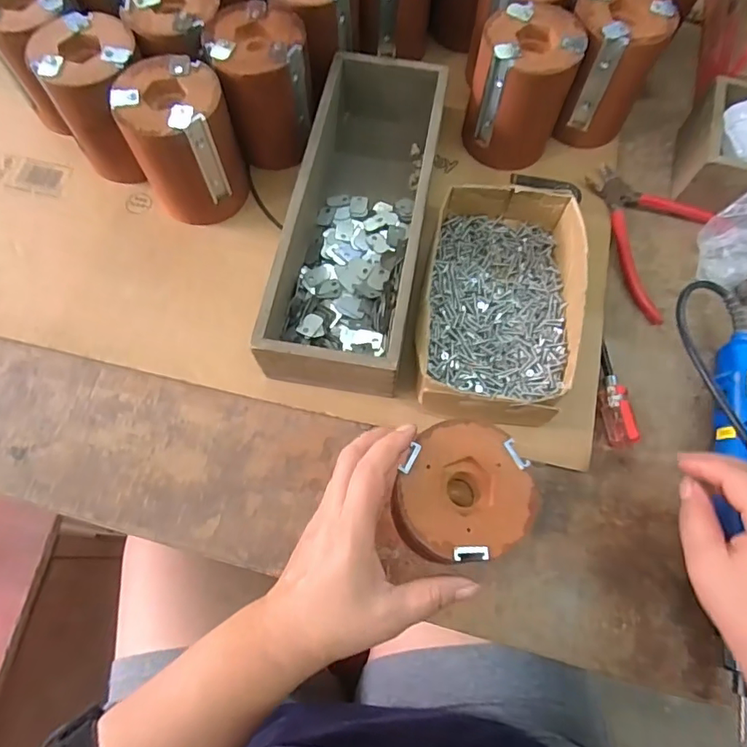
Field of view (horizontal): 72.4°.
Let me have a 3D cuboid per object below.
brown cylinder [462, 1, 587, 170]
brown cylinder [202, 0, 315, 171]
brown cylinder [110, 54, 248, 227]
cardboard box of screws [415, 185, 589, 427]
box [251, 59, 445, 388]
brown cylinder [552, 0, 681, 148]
[{"bbox_3d":[0.125,-0.239,0.435,0.076,0.099,0.075,0,71,0],"label":"brown cylinder"},{"bbox_3d":[-0.089,-0.237,0.432,0.075,0.093,0.090,-12,71,-5],"label":"brown cylinder"},{"bbox_3d":[-0.150,-0.185,0.413,0.077,0.099,0.080,-17,72,-6],"label":"brown cylinder"},{"bbox_3d":[0.095,-0.052,0.396,0.112,0.064,0.187,11,71,3],"label":"cardboard box of screws"},{"bbox_3d":[-0.007,-0.135,0.416,0.098,0.069,0.292,10,71,3],"label":"box"},{"bbox_3d":[0.202,-0.271,0.446,0.074,0.097,0.088,17,71,5],"label":"brown cylinder"}]

